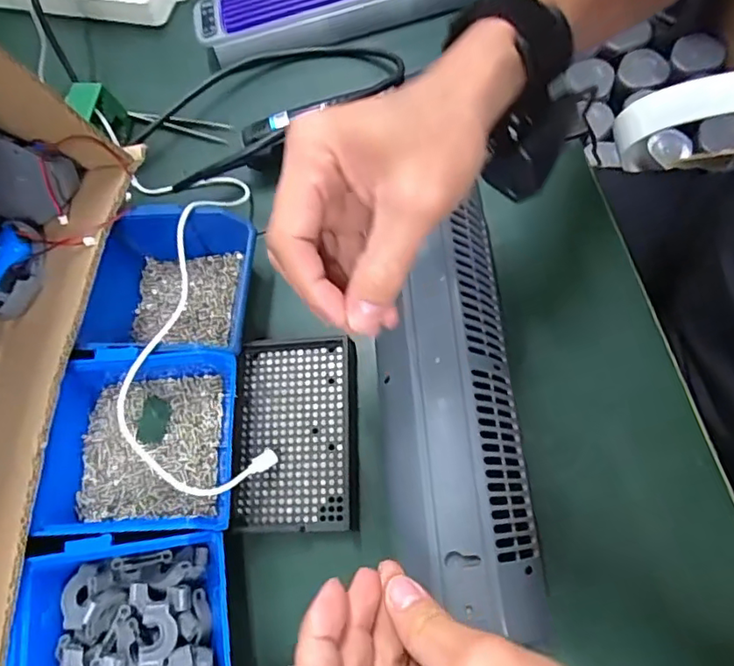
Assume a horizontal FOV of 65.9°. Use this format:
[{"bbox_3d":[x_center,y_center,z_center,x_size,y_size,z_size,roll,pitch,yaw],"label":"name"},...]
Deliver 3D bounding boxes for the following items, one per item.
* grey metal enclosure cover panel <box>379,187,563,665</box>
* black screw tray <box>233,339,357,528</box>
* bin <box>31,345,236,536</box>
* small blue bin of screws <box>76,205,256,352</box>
[{"bbox_3d":[0.052,0.029,0.340,0.084,0.049,0.247,-2,68,2],"label":"grey metal enclosure cover panel"},{"bbox_3d":[-0.052,0.069,0.401,0.086,0.012,0.133,-5,71,9],"label":"black screw tray"},{"bbox_3d":[-0.156,0.076,0.397,0.131,0.058,0.118,-5,72,6],"label":"bin"},{"bbox_3d":[-0.154,-0.035,0.439,0.134,0.062,0.116,1,73,8],"label":"small blue bin of screws"}]

